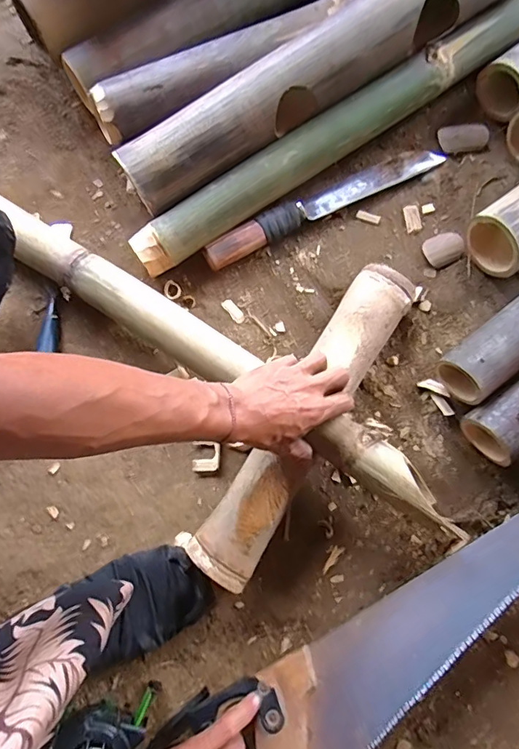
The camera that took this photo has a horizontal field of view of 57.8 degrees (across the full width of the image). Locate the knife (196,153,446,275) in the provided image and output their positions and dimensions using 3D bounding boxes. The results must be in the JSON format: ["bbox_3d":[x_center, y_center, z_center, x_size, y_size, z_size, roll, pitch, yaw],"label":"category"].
[{"bbox_3d":[0.085,-0.226,0.619,0.345,0.035,0.038,-28,80,-6],"label":"knife"}]

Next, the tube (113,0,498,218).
[{"bbox_3d":[0.104,-0.399,0.574,0.617,0.085,0.084,-32,82,-7],"label":"tube"}]

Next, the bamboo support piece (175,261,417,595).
[{"bbox_3d":[0.054,0.050,0.548,0.077,0.062,0.399,33,80,5],"label":"bamboo support piece"}]

